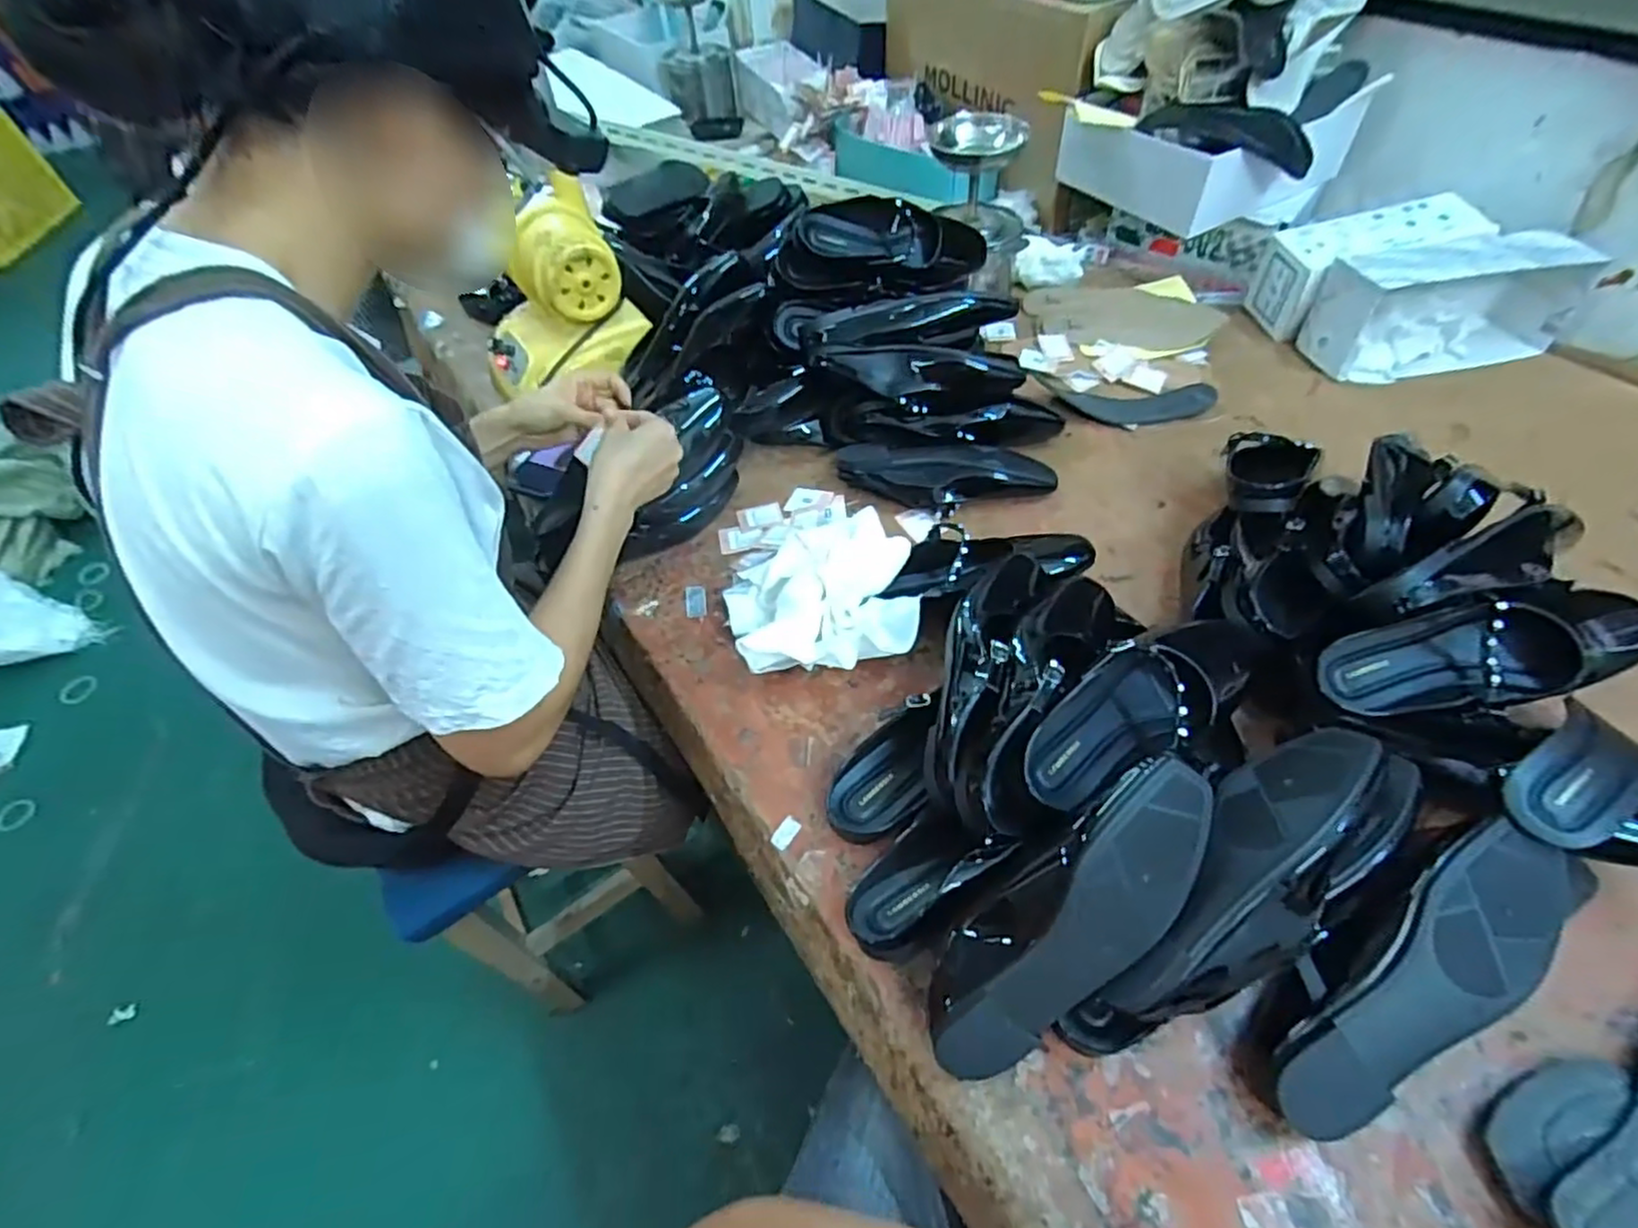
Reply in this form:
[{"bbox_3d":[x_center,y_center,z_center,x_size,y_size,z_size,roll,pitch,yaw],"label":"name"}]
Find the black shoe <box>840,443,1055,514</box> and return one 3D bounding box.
[{"bbox_3d":[0.140,-0.153,0.777,0.232,0.042,0.069,1,53,6],"label":"black shoe"}]

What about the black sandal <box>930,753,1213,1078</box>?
[{"bbox_3d":[0.153,0.185,0.432,0.226,0.062,0.083,-52,58,11],"label":"black sandal"}]

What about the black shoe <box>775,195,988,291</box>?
[{"bbox_3d":[0.076,-0.451,0.848,0.252,0.073,0.089,3,53,7],"label":"black shoe"}]

